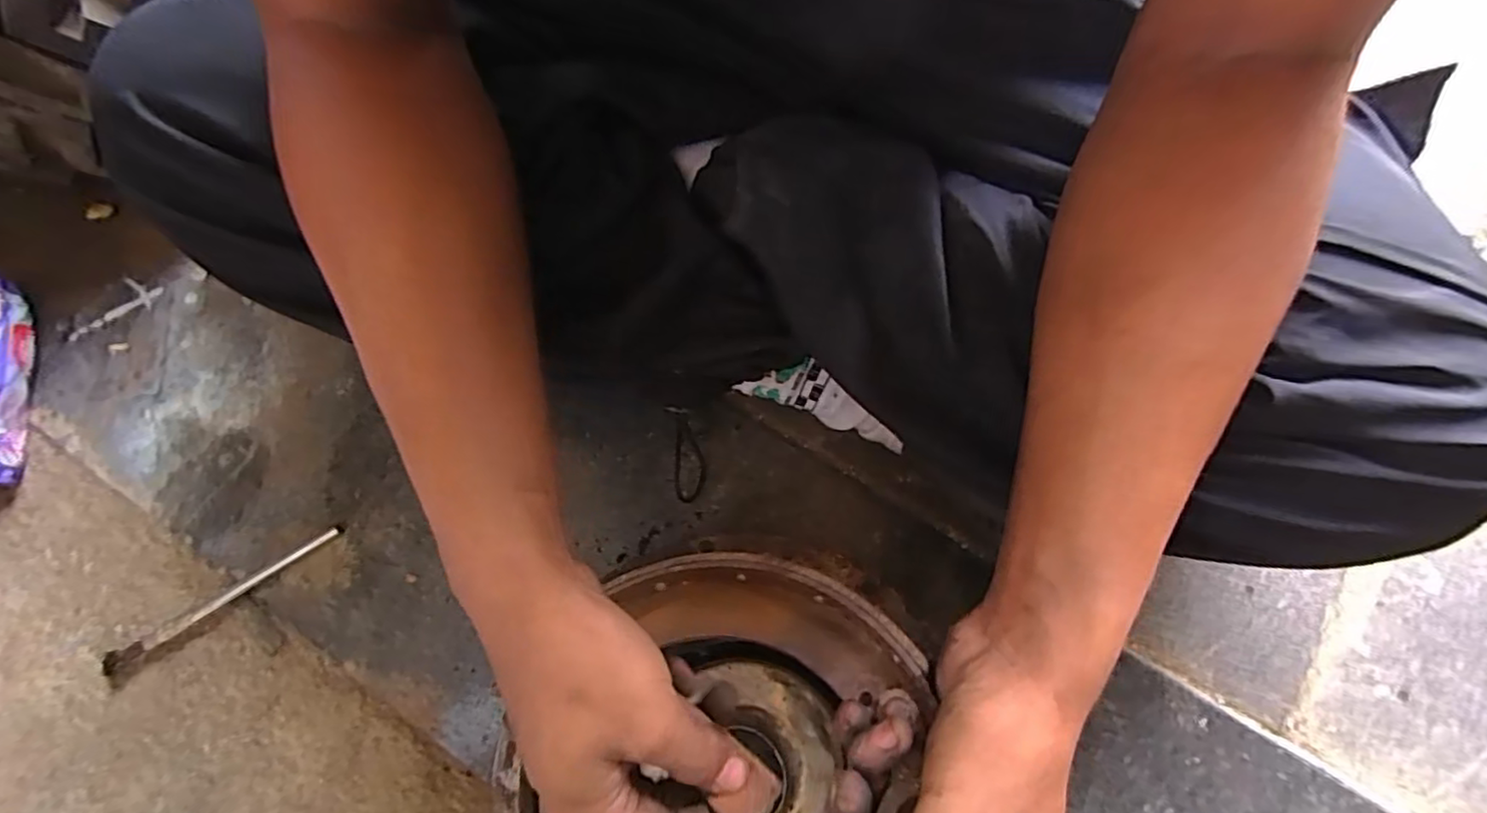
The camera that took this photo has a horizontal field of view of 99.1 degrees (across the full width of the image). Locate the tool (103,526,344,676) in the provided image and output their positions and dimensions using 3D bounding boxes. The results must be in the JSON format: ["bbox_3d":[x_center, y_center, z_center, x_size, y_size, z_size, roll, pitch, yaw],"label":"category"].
[{"bbox_3d":[-0.349,0.127,0.427,0.161,0.011,0.012,-33,76,-7],"label":"tool"}]

